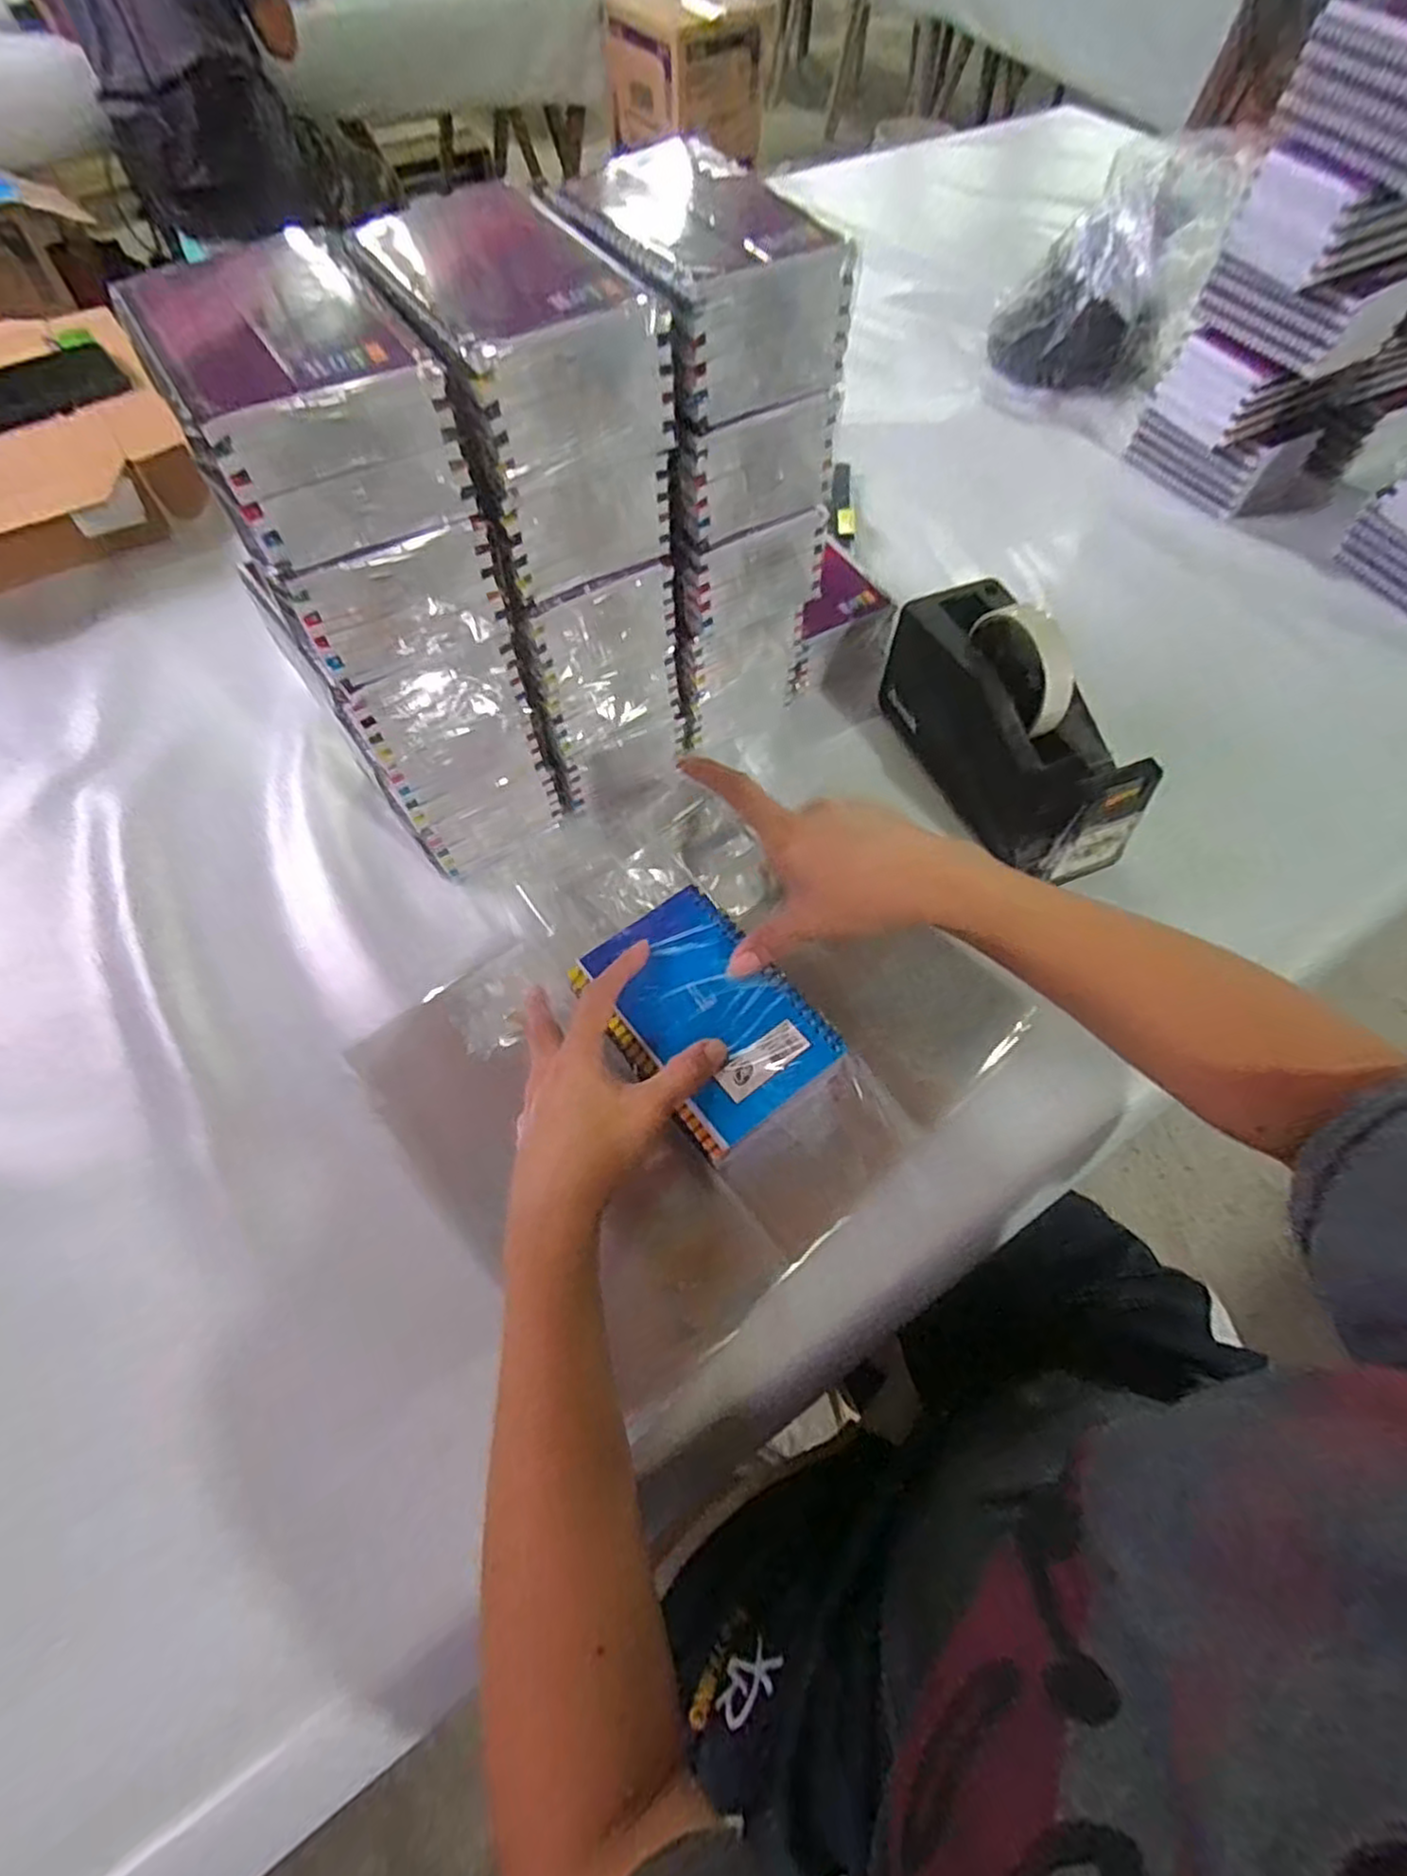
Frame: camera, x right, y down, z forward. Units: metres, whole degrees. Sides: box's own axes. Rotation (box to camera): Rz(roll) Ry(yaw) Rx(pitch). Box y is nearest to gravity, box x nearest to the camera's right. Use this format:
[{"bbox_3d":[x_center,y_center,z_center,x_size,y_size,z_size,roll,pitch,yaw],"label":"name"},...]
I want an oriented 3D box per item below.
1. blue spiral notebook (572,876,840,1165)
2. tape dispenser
[{"bbox_3d":[0.000,0.039,0.394,0.092,0.010,0.130,-33,68,-17],"label":"blue spiral notebook"},{"bbox_3d":[0.207,-0.143,0.493,0.077,0.114,0.205,-20,64,-10],"label":"tape dispenser"}]

